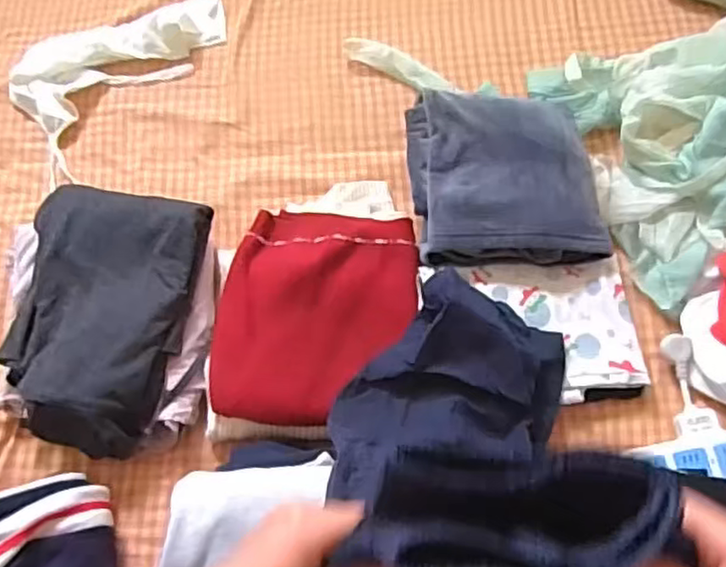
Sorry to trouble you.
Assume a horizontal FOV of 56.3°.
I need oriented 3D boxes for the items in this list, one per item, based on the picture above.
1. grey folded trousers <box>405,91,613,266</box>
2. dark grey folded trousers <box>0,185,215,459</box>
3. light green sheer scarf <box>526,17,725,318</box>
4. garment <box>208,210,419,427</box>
[{"bbox_3d":[0.170,-0.128,0.806,0.230,0.072,0.191,-1,68,6],"label":"grey folded trousers"},{"bbox_3d":[-0.310,0.030,0.780,0.200,0.060,0.295,9,70,9],"label":"dark grey folded trousers"},{"bbox_3d":[0.426,-0.198,0.824,0.330,0.086,0.354,-22,68,-3],"label":"light green sheer scarf"},{"bbox_3d":[-0.057,0.033,0.777,0.218,0.029,0.256,7,69,8],"label":"garment"}]

